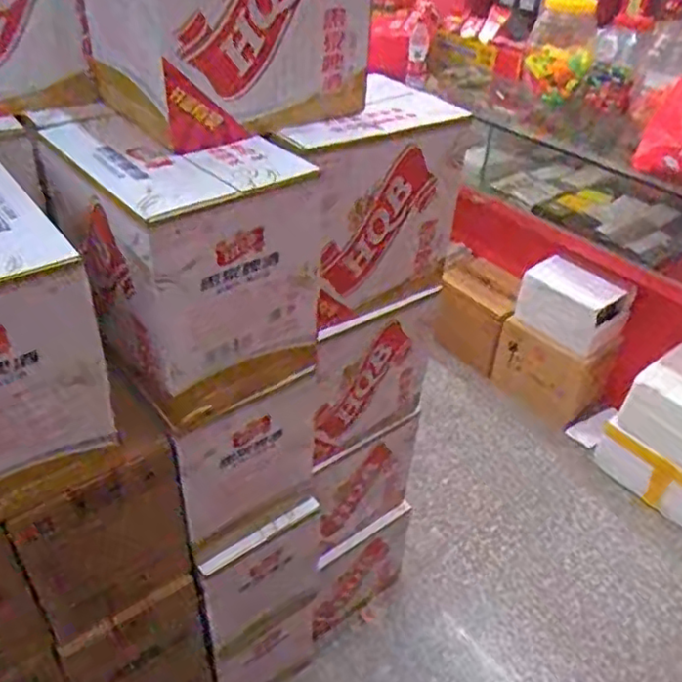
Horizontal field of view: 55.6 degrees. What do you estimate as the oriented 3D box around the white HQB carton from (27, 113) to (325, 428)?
[{"bbox_3d":[-0.221,-0.115,0.882,0.287,0.300,0.314,-22,45,-29],"label":"white HQB carton"}]

